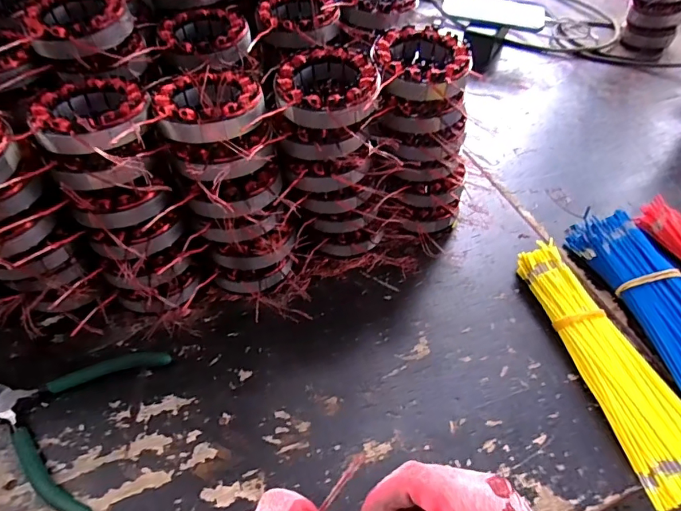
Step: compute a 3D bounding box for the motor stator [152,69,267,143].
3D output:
[{"bbox_3d":[-0.106,-0.125,0.379,0.083,0.029,0.088,1,49,-1],"label":"motor stator"}]

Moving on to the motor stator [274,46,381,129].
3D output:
[{"bbox_3d":[-0.012,-0.142,0.394,0.085,0.032,0.090,-4,50,-6],"label":"motor stator"}]

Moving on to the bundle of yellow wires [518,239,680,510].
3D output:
[{"bbox_3d":[0.245,0.101,0.399,0.069,0.027,0.271,-8,50,-9],"label":"bundle of yellow wires"}]

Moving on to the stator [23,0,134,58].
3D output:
[{"bbox_3d":[-0.232,-0.207,0.413,0.090,0.039,0.093,-23,54,-21],"label":"stator"}]

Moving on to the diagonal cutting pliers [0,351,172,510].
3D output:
[{"bbox_3d":[-0.228,0.127,0.374,0.130,0.012,0.137,9,50,5],"label":"diagonal cutting pliers"}]

